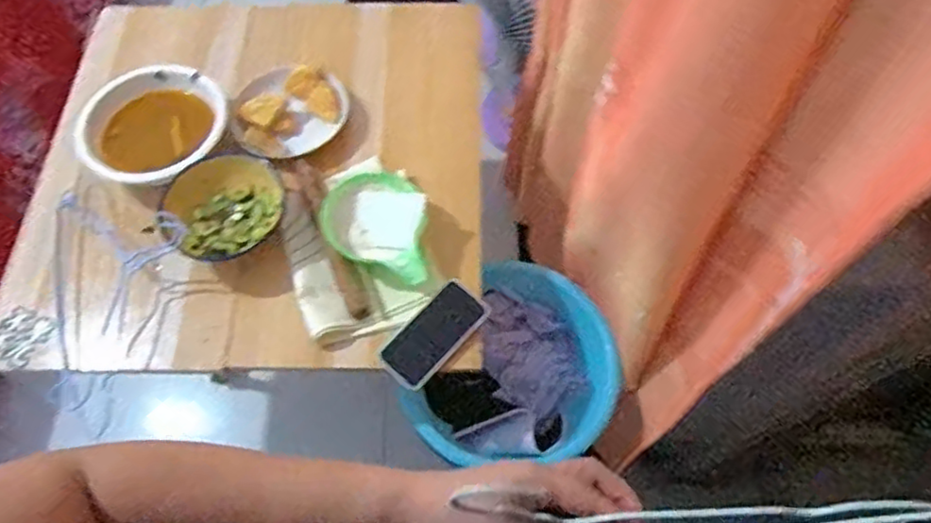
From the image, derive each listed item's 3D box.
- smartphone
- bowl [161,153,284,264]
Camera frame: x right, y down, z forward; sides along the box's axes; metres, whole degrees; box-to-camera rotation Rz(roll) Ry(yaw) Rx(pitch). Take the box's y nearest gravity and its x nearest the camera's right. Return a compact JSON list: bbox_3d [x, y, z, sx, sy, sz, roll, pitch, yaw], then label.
[{"bbox_3d":[-0.042,0.100,0.910,0.074,0.007,0.154,43,80,4],"label":"smartphone"},{"bbox_3d":[-0.342,-0.077,0.952,0.167,0.054,0.139,-40,71,-18],"label":"bowl"}]

